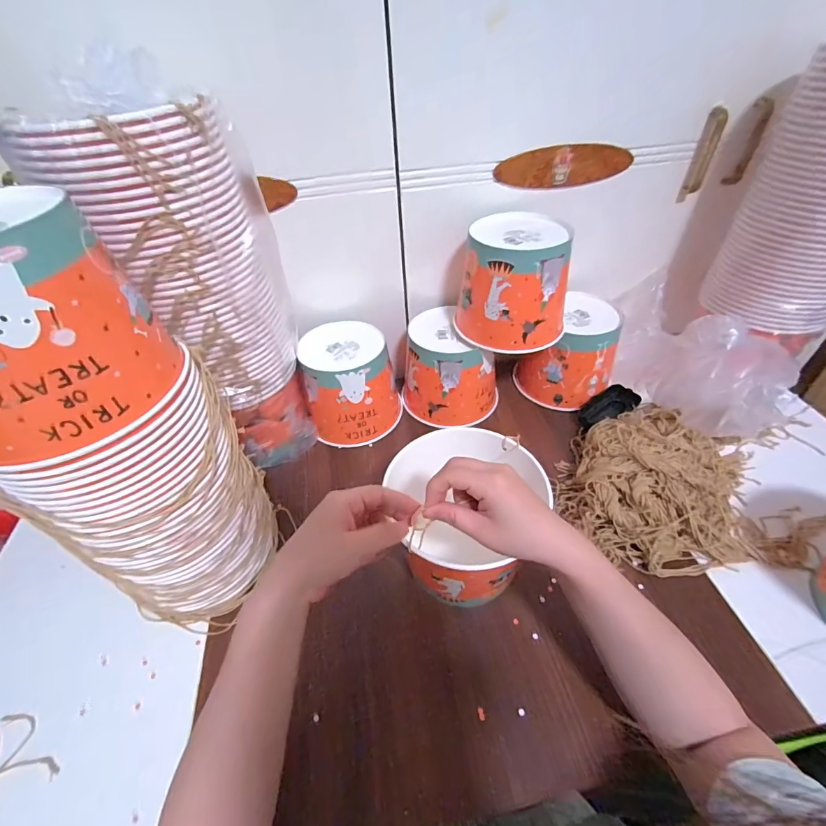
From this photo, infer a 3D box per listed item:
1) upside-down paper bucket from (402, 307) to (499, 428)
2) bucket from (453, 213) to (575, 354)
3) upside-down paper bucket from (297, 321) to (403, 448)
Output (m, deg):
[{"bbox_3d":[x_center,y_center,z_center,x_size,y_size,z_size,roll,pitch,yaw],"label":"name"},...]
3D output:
[{"bbox_3d":[0.064,-0.074,0.651,0.145,0.135,0.143,-2,45,2],"label":"upside-down paper bucket"},{"bbox_3d":[0.142,-0.178,0.551,0.145,0.134,0.131,11,47,14],"label":"bucket"},{"bbox_3d":[-0.098,-0.053,0.639,0.143,0.129,0.161,-13,46,-9],"label":"upside-down paper bucket"}]

